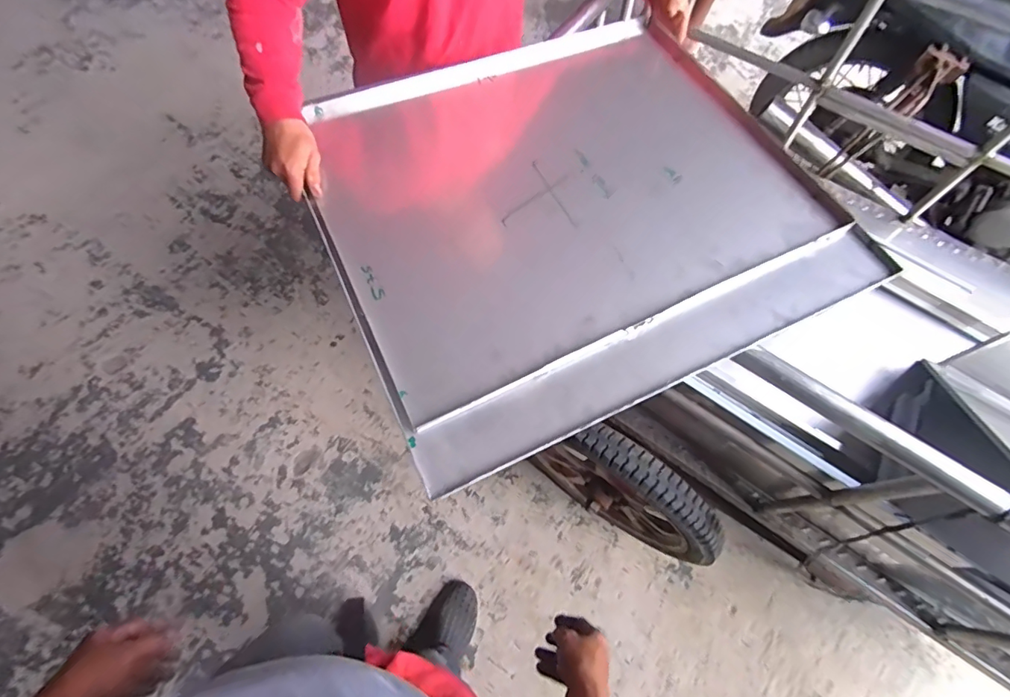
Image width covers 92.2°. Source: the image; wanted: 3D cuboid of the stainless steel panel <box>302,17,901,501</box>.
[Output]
[{"bbox_3d":[0.115,-0.236,0.762,0.755,0.047,0.636,-23,70,-14],"label":"stainless steel panel"}]

